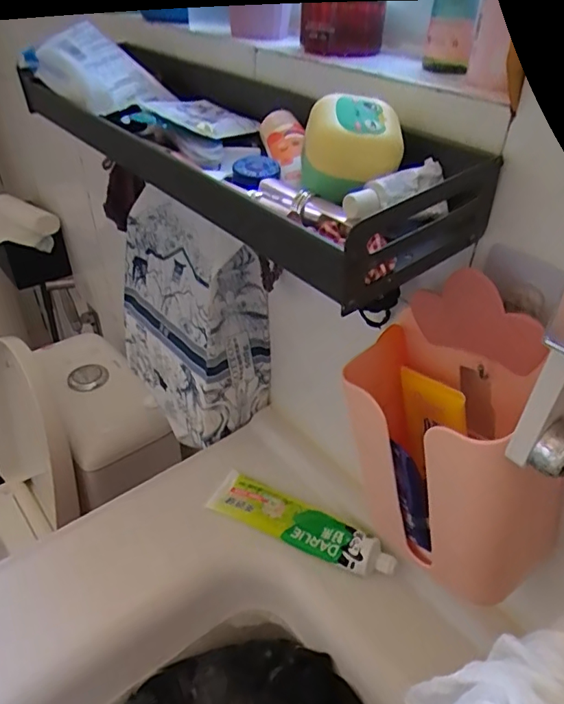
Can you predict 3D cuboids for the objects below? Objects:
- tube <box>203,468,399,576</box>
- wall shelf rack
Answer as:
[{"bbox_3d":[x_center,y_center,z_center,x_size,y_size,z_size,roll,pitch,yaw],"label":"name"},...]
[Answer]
[{"bbox_3d":[0.019,0.177,0.553,0.201,0.029,0.054,19,41,22],"label":"tube"},{"bbox_3d":[-0.042,-0.179,0.418,0.151,0.070,0.393,-24,44,-29],"label":"wall shelf rack"}]

